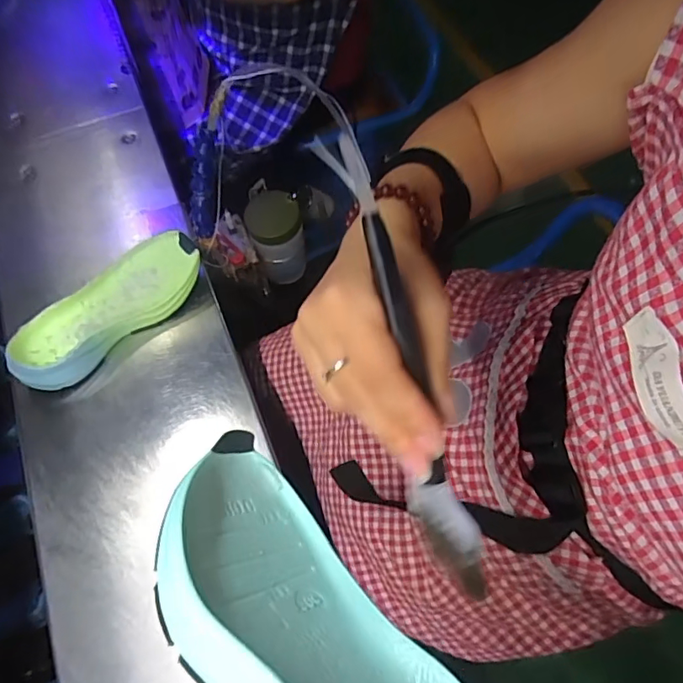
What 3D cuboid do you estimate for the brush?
[{"bbox_3d":[0.034,0.027,0.220,0.022,0.032,0.172,-13,98,-3],"label":"brush"}]

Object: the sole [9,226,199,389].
[{"bbox_3d":[-0.258,-0.037,0.568,0.225,0.048,0.094,-38,69,-14],"label":"sole"}]

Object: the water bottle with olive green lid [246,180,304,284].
[{"bbox_3d":[-0.095,-0.164,0.727,0.072,0.132,0.108,-16,66,-4],"label":"water bottle with olive green lid"}]

